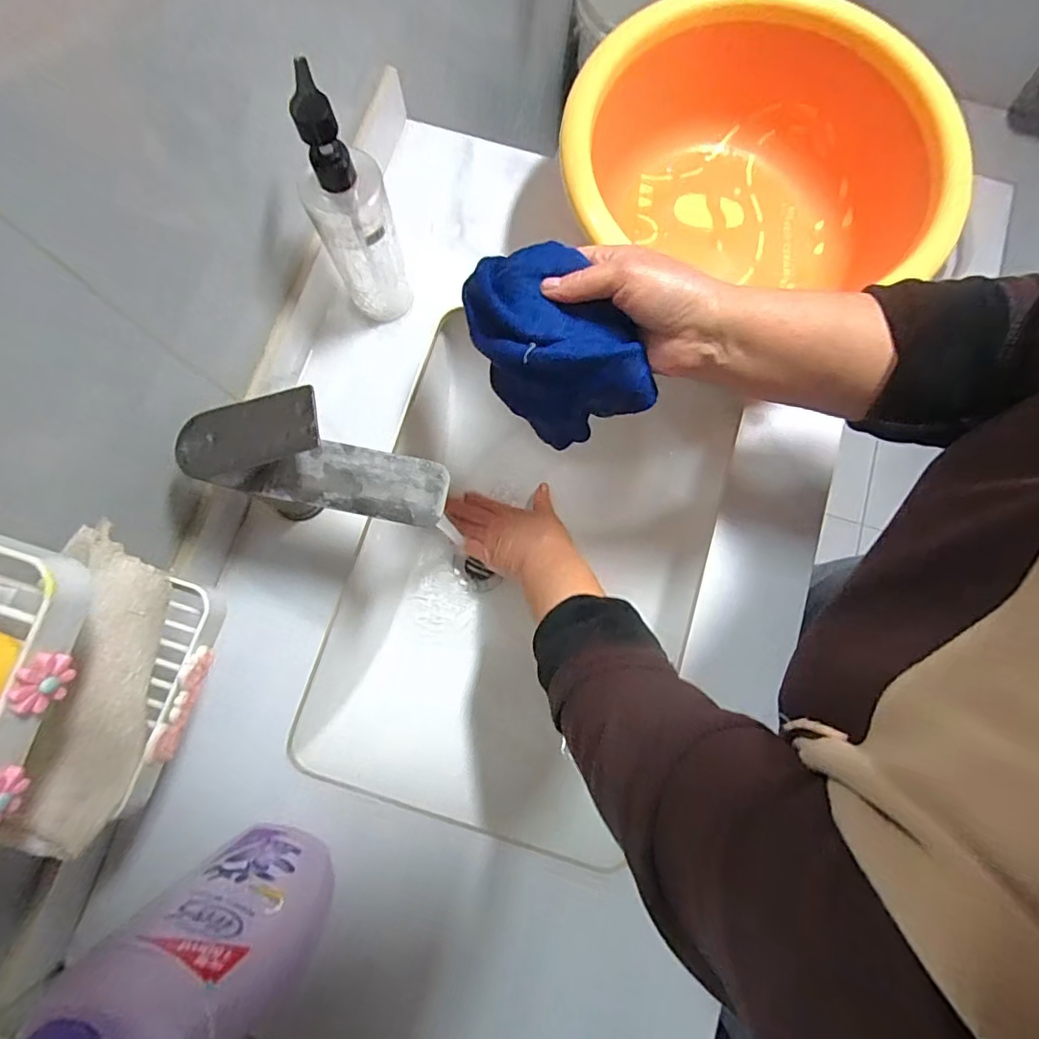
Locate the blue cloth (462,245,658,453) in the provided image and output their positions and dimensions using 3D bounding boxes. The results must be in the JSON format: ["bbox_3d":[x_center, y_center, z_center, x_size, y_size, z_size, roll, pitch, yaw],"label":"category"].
[{"bbox_3d":[0.021,-0.120,0.396,0.089,0.096,0.134,-28,81,-5],"label":"blue cloth"}]

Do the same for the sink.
[{"bbox_3d":[-0.001,0.050,0.543,0.340,0.142,0.429,17,80,3],"label":"sink"}]

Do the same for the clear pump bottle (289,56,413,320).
[{"bbox_3d":[-0.123,-0.226,0.414,0.059,0.198,0.053,-19,80,-4],"label":"clear pump bottle"}]

